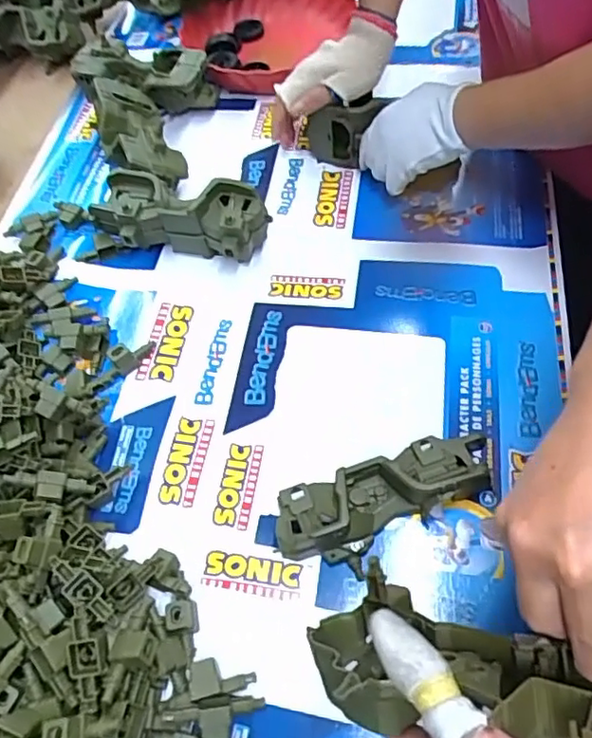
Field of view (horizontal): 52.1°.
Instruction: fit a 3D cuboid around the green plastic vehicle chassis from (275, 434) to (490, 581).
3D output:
[{"bbox_3d":[0.075,0.104,0.482,0.189,0.036,0.075,-19,58,-9],"label":"green plastic vehicle chassis"}]

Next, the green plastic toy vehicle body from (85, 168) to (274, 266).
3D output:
[{"bbox_3d":[-0.124,-0.155,0.637,0.185,0.075,0.064,13,59,11],"label":"green plastic toy vehicle body"}]

